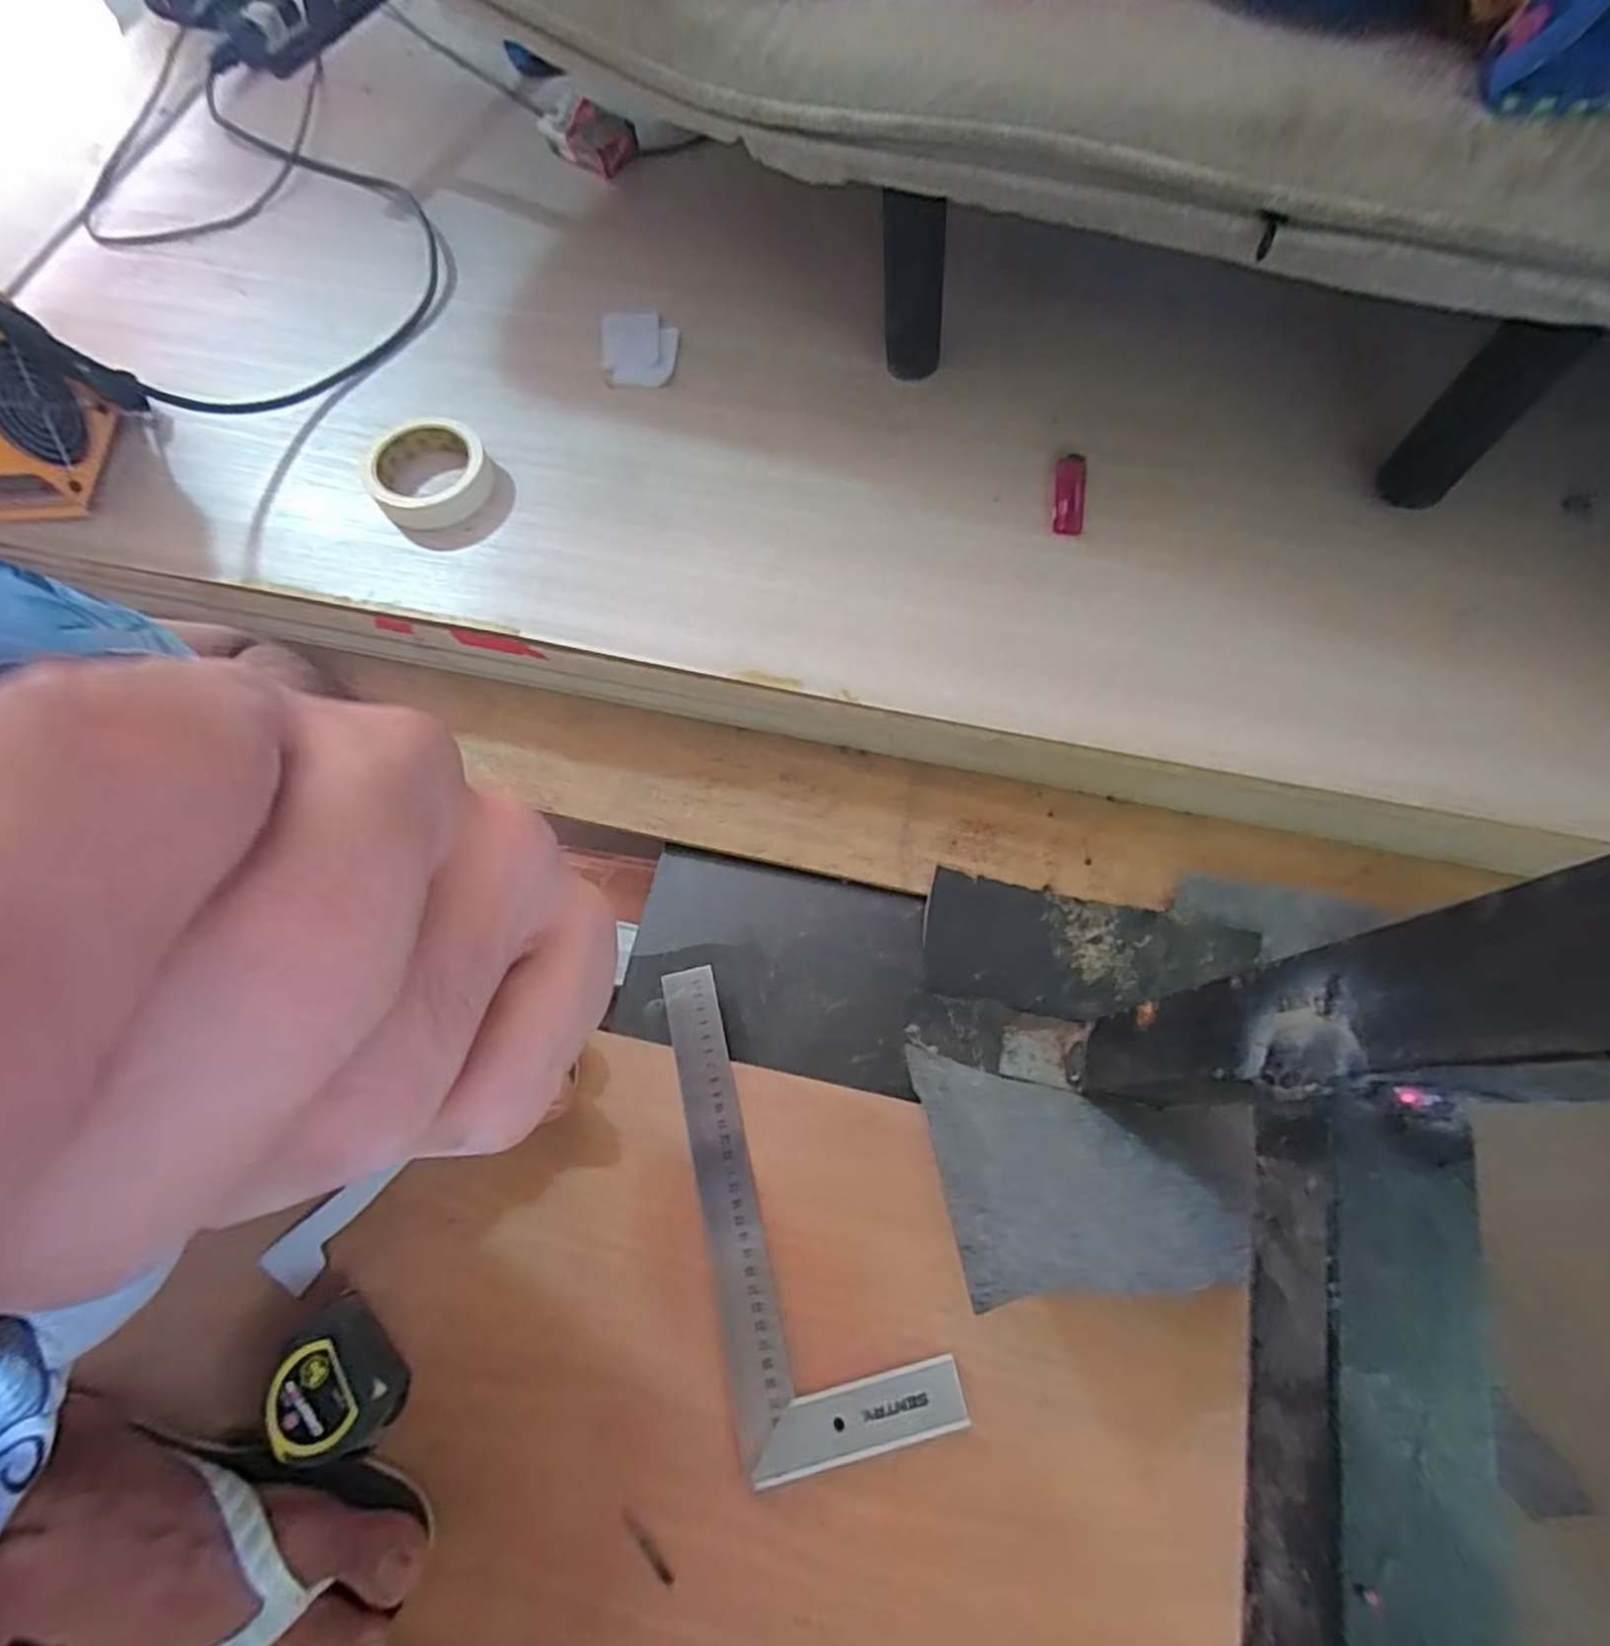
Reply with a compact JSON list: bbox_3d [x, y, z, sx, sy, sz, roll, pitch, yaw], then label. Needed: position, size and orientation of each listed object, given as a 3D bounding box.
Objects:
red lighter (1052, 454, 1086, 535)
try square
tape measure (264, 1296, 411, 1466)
[{"bbox_3d":[0.218,-0.271,0.589,0.024,0.012,0.069,8,80,4],"label":"red lighter"},{"bbox_3d":[-0.007,0.240,0.484,0.131,0.011,0.305,-14,68,-5],"label":"try square"},{"bbox_3d":[-0.280,0.337,0.435,0.074,0.037,0.068,41,74,16],"label":"tape measure"}]

